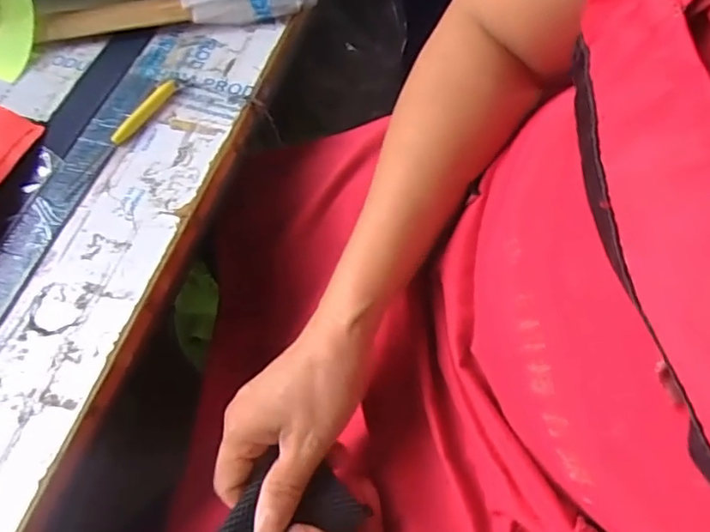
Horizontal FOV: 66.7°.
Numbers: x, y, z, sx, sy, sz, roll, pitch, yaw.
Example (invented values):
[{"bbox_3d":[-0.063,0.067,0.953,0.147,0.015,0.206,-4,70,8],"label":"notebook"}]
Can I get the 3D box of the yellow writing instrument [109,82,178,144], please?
[{"bbox_3d":[-0.180,-0.133,0.462,0.011,0.012,0.074,30,68,17],"label":"yellow writing instrument"}]

